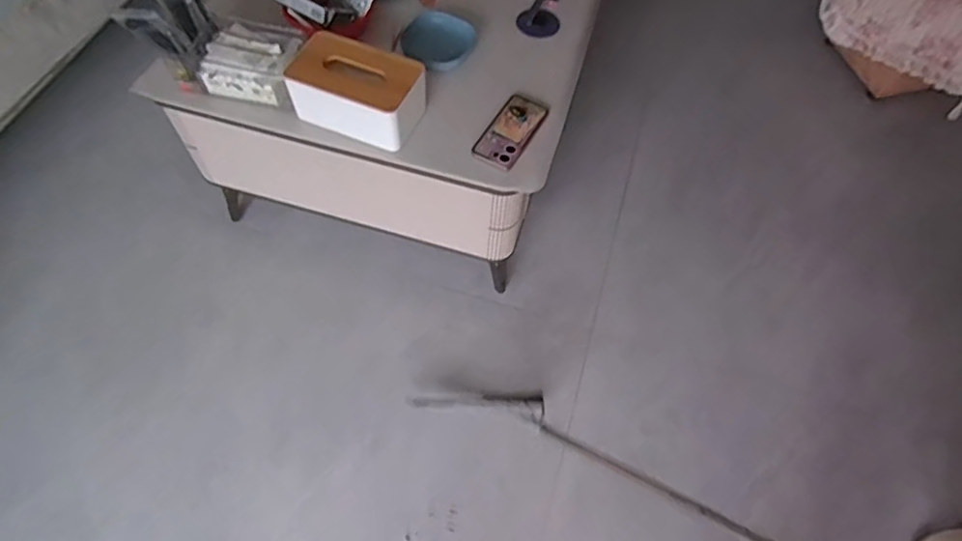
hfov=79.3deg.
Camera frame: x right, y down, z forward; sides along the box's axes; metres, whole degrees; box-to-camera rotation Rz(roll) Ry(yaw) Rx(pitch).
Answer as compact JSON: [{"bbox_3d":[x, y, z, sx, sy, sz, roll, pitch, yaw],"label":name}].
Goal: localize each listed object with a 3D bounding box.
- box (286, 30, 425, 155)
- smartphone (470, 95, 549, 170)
[{"bbox_3d":[-0.209,-0.312,0.998,0.217,0.100,0.135,19,61,8],"label":"box"},{"bbox_3d":[0.053,-0.251,1.033,0.080,0.015,0.165,27,62,12],"label":"smartphone"}]

